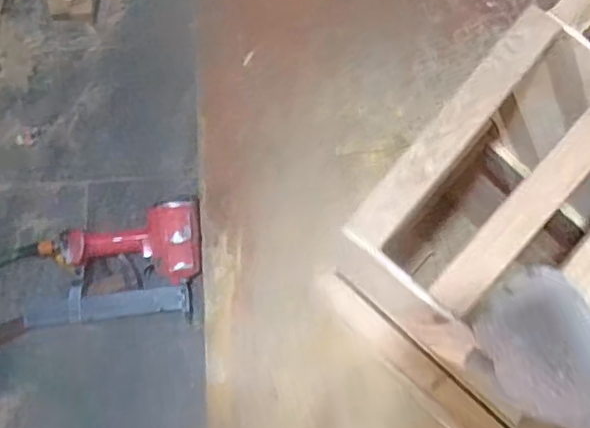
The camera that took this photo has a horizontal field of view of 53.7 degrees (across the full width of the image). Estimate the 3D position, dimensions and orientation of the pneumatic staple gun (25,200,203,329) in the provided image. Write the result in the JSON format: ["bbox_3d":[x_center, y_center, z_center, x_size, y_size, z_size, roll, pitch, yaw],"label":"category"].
[{"bbox_3d":[-0.359,0.099,1.131,0.350,0.089,0.233,-2,77,1],"label":"pneumatic staple gun"}]

